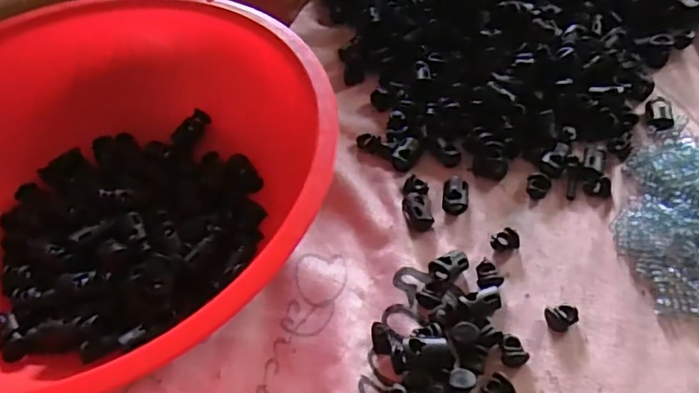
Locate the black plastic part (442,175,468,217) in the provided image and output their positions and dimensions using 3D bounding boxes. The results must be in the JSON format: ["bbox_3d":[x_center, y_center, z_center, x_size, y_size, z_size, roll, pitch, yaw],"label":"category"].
[{"bbox_3d":[0.060,-0.002,0.318,0.014,0.010,0.023,5,52,8],"label":"black plastic part"}]

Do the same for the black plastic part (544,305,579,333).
[{"bbox_3d":[0.101,0.057,0.268,0.014,0.008,0.012,-17,52,-9],"label":"black plastic part"}]

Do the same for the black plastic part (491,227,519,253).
[{"bbox_3d":[0.081,0.024,0.297,0.013,0.008,0.011,-16,52,-8],"label":"black plastic part"}]

